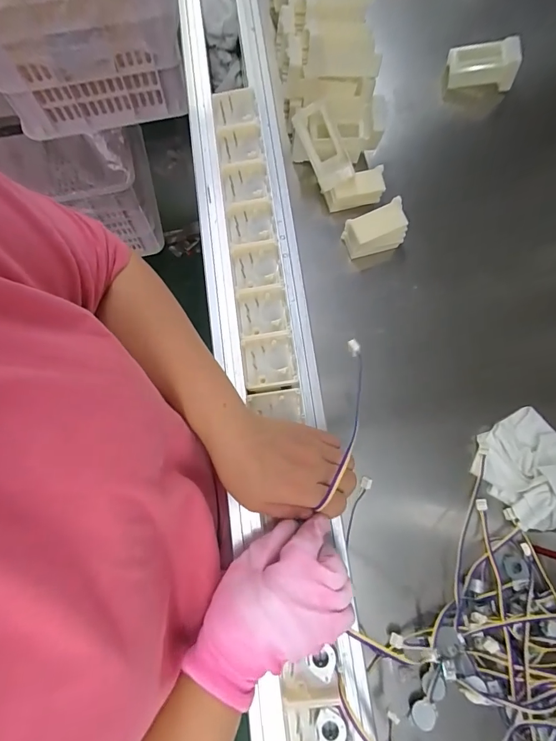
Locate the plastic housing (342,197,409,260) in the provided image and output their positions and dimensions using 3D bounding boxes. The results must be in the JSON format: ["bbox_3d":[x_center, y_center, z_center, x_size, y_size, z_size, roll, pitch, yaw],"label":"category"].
[{"bbox_3d":[0.134,-0.192,0.533,0.077,0.053,0.047,-19,77,-6],"label":"plastic housing"}]

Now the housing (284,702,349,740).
[{"bbox_3d":[0.031,0.291,0.305,0.047,0.018,0.049,-7,76,-3],"label":"housing"}]

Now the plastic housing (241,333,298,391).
[{"bbox_3d":[-0.008,-0.007,0.376,0.049,0.022,0.049,-8,76,-3],"label":"plastic housing"}]

